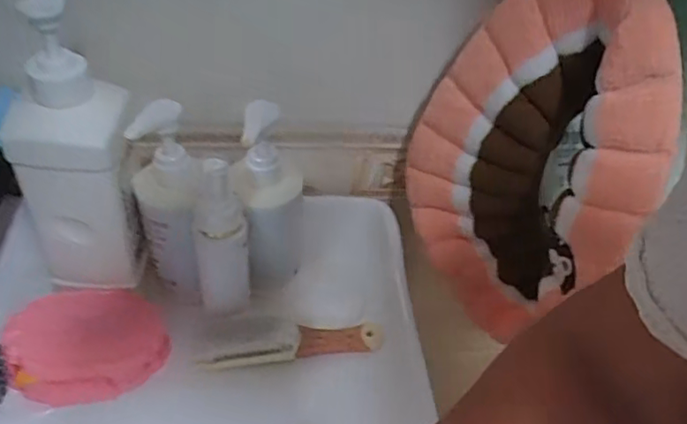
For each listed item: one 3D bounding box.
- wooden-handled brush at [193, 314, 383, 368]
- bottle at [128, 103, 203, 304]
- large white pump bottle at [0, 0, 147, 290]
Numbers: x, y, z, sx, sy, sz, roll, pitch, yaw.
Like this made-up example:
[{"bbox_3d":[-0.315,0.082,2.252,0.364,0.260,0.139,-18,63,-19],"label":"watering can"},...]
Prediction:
[{"bbox_3d":[-0.047,0.111,0.523,0.161,0.027,0.033,0,40,-7],"label":"wooden-handled brush"},{"bbox_3d":[-0.146,0.004,0.501,0.050,0.191,0.063,-10,43,-18],"label":"bottle"},{"bbox_3d":[-0.202,-0.034,0.458,0.092,0.238,0.056,-18,45,-25],"label":"large white pump bottle"}]

